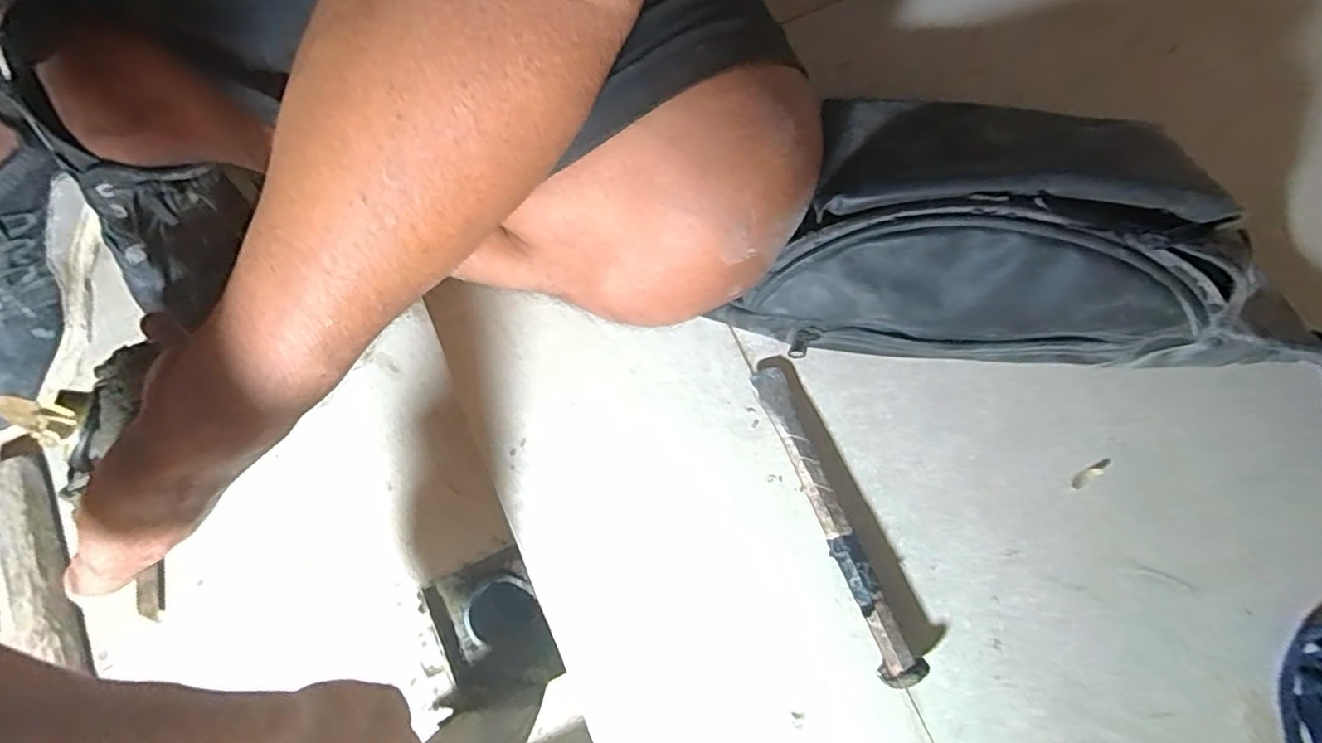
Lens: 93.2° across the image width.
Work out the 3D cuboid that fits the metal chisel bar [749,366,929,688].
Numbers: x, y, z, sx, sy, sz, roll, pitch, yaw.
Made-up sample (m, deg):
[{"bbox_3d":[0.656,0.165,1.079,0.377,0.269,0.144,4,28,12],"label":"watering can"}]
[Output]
[{"bbox_3d":[0.097,0.083,0.358,0.018,0.021,0.183,-23,79,-3],"label":"metal chisel bar"}]

